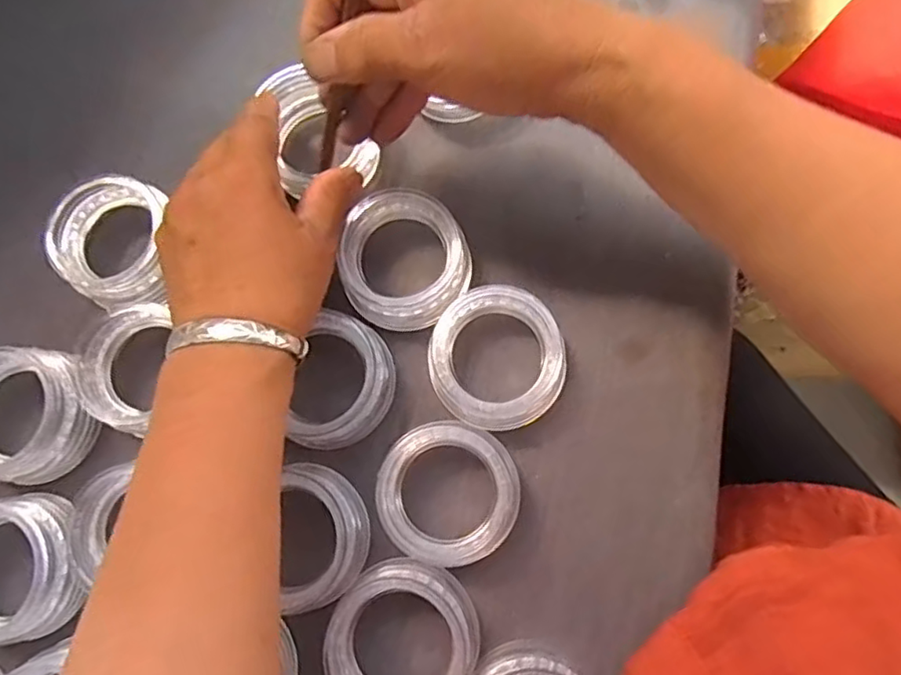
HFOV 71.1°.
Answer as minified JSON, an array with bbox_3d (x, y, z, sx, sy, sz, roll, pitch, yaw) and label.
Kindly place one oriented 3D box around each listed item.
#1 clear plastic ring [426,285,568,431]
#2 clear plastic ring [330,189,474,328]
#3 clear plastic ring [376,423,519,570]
[{"bbox_3d":[0.023,0.011,0.312,0.068,0.021,0.067,-1,77,3],"label":"clear plastic ring"},{"bbox_3d":[-0.022,-0.039,0.321,0.062,0.029,0.071,-1,77,3],"label":"clear plastic ring"},{"bbox_3d":[0.000,0.072,0.296,0.066,0.027,0.061,-1,77,3],"label":"clear plastic ring"}]

